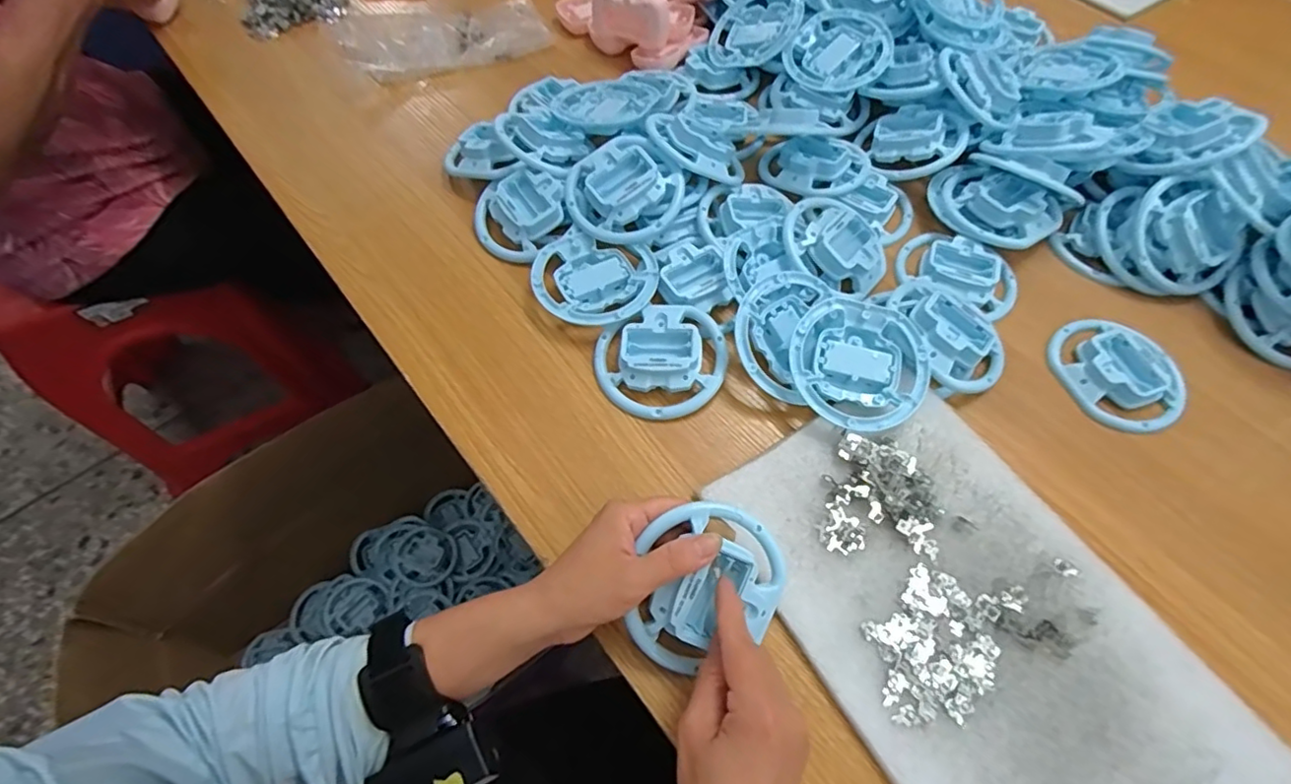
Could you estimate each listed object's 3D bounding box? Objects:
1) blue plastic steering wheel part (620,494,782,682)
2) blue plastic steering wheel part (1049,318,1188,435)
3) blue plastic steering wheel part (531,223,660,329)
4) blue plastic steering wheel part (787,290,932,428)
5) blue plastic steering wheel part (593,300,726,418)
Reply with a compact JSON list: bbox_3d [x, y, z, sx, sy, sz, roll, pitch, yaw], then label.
[{"bbox_3d":[0.035,0.121,0.361,0.093,0.031,0.100,33,74,-5],"label":"blue plastic steering wheel part"},{"bbox_3d":[0.386,-0.018,0.478,0.091,0.017,0.103,-40,70,-19],"label":"blue plastic steering wheel part"},{"bbox_3d":[-0.043,-0.095,0.507,0.102,0.021,0.090,13,63,6],"label":"blue plastic steering wheel part"},{"bbox_3d":[0.163,-0.023,0.448,0.101,0.024,0.100,34,67,16],"label":"blue plastic steering wheel part"},{"bbox_3d":[0.014,-0.027,0.465,0.102,0.027,0.092,-28,66,-15],"label":"blue plastic steering wheel part"}]

